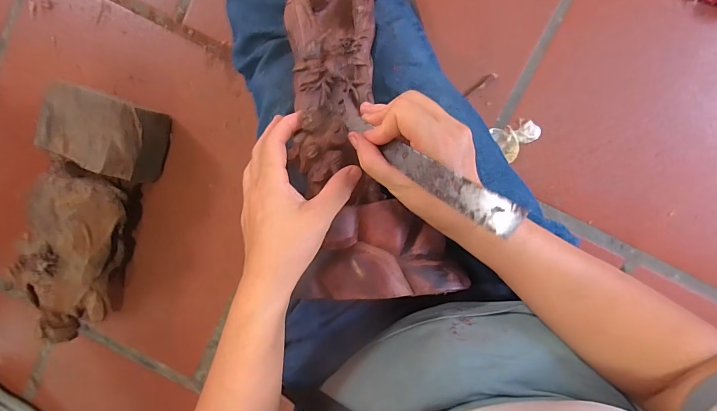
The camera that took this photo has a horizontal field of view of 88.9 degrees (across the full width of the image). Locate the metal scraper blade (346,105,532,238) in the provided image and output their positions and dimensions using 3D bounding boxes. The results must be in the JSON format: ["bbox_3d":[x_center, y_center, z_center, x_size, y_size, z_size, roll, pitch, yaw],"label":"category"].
[{"bbox_3d":[0.040,-0.031,0.263,0.171,0.004,0.022,41,106,38],"label":"metal scraper blade"}]

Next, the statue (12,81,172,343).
[{"bbox_3d":[-0.406,0.026,0.551,0.133,0.097,0.378,18,97,1],"label":"statue"}]

